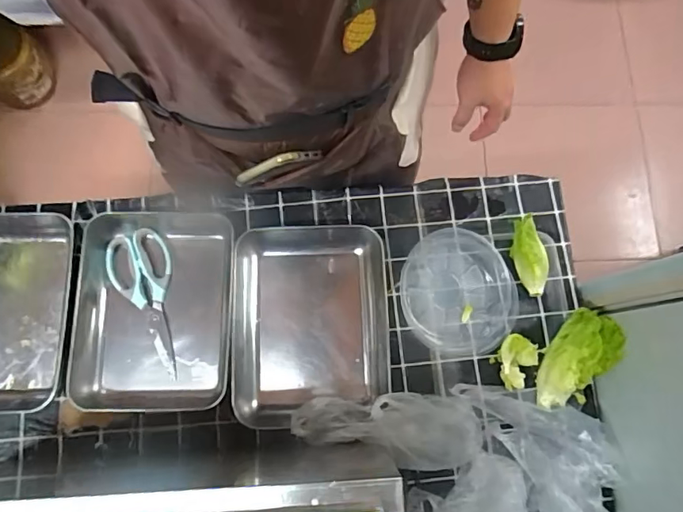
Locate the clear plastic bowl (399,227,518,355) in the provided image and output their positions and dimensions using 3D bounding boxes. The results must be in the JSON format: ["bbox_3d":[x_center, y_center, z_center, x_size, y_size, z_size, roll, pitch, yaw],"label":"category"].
[{"bbox_3d":[0.153,0.048,0.660,0.146,0.055,0.161,-32,80,-8],"label":"clear plastic bowl"}]

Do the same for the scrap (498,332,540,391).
[{"bbox_3d":[0.229,0.139,0.649,0.049,0.025,0.067,14,77,2],"label":"scrap"}]

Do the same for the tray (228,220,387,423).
[{"bbox_3d":[-0.040,0.080,0.650,0.194,0.047,0.254,-2,77,-2],"label":"tray"}]

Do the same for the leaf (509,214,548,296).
[{"bbox_3d":[0.252,0.000,0.672,0.041,0.024,0.104,-11,91,-4],"label":"leaf"}]

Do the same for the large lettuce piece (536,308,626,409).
[{"bbox_3d":[0.296,0.134,0.633,0.064,0.058,0.130,37,79,7],"label":"large lettuce piece"}]

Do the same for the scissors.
[{"bbox_3d":[-0.251,0.059,0.670,0.080,0.011,0.200,-24,79,-7],"label":"scissors"}]

